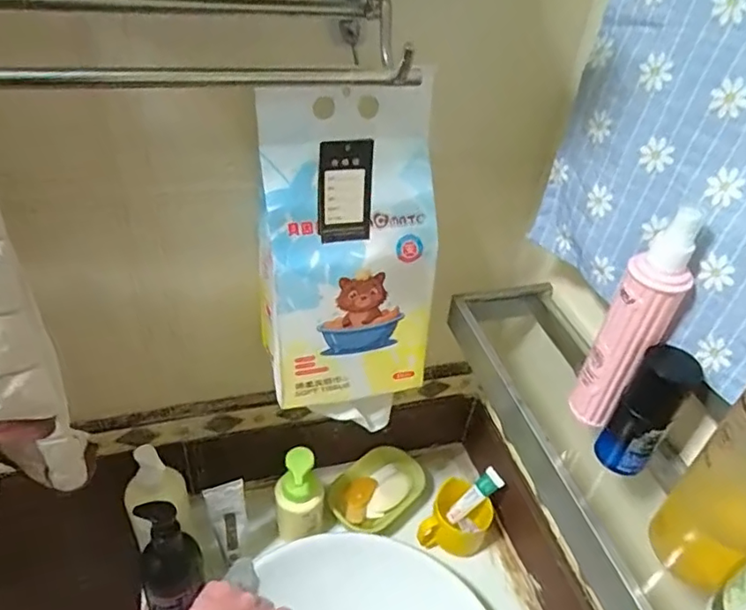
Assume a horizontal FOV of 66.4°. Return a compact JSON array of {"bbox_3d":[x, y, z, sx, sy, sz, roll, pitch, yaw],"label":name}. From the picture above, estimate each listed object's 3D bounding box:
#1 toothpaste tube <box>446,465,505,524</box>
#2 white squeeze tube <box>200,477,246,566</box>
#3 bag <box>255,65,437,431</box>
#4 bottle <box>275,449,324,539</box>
[{"bbox_3d":[0.144,0.273,0.809,0.019,0.098,0.028,28,18,-46],"label":"toothpaste tube"},{"bbox_3d":[-0.182,0.271,0.716,0.044,0.163,0.045,-11,43,-19],"label":"white squeeze tube"},{"bbox_3d":[-0.022,-0.032,0.560,0.157,0.331,0.120,-14,44,-23],"label":"bag"},{"bbox_3d":[-0.098,0.250,0.760,0.060,0.123,0.052,-6,41,-14],"label":"bottle"}]

